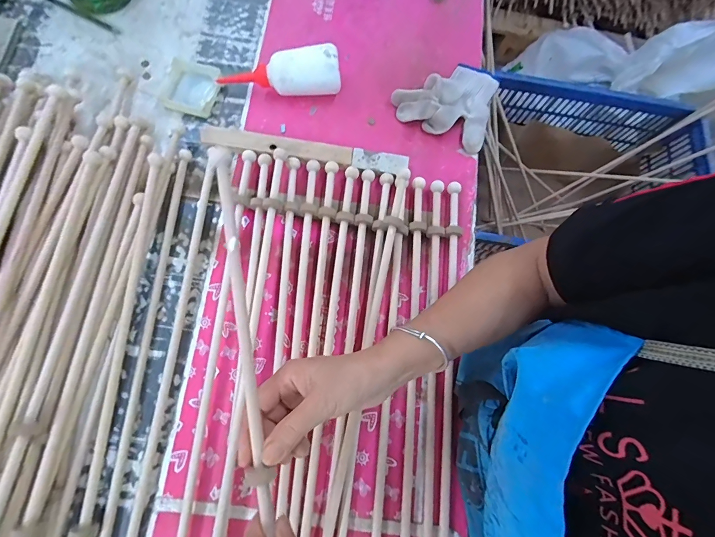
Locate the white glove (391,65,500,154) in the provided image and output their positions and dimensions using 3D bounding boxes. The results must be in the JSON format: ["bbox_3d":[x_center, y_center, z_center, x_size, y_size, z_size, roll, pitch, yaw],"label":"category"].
[{"bbox_3d":[0.141,-0.266,0.507,0.150,0.040,0.131,25,76,3],"label":"white glove"}]

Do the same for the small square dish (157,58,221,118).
[{"bbox_3d":[-0.248,-0.271,0.500,0.076,0.013,0.086,13,75,-2],"label":"small square dish"}]

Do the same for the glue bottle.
[{"bbox_3d":[-0.113,-0.279,0.487,0.175,0.060,0.046,-3,76,-4],"label":"glue bottle"}]

